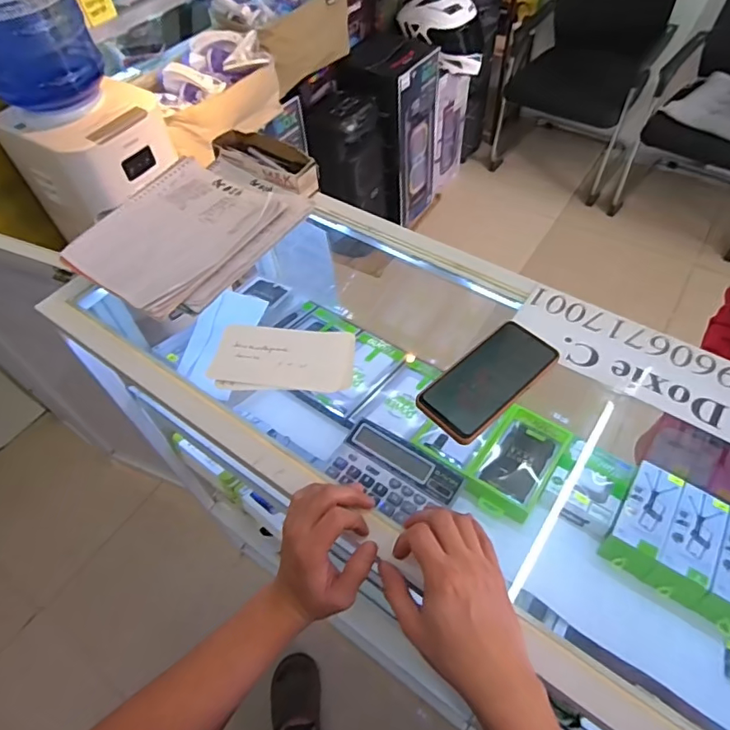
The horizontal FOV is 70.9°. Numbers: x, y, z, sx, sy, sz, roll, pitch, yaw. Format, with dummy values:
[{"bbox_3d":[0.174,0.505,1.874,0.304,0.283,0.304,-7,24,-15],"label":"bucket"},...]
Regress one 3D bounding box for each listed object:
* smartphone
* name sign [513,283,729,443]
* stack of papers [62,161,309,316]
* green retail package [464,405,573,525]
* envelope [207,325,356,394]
[{"bbox_3d":[0.139,0.014,0.575,0.166,0.012,0.081,-40,61,-21],"label":"smartphone"},{"bbox_3d":[0.309,-0.011,0.593,0.272,0.008,0.101,30,62,23],"label":"name sign"},{"bbox_3d":[-0.251,-0.195,0.728,0.217,0.036,0.276,28,61,22],"label":"stack of papers"},{"bbox_3d":[0.238,0.145,0.790,0.105,0.022,0.195,30,54,21],"label":"green retail package"},{"bbox_3d":[-0.099,-0.007,0.624,0.169,0.016,0.083,3,55,6],"label":"envelope"}]

